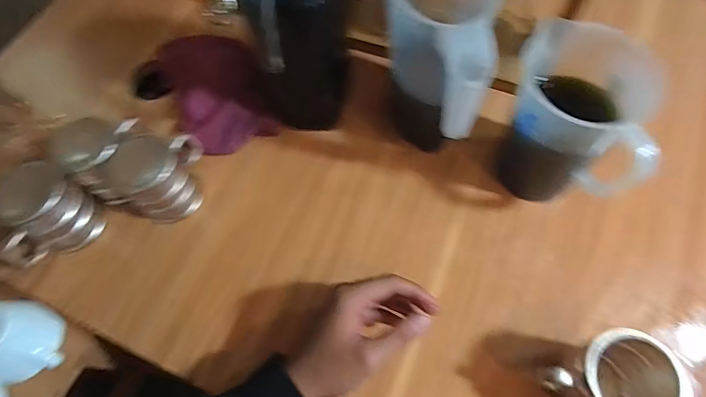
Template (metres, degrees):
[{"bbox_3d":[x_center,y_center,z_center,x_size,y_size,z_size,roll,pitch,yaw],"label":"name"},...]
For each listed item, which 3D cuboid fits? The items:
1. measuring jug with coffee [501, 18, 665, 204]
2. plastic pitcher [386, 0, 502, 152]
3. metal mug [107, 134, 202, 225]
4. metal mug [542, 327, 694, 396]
[{"bbox_3d":[0.225,-0.069,0.453,0.141,0.173,0.093,39,72,19],"label":"measuring jug with coffee"},{"bbox_3d":[0.086,-0.141,0.473,0.096,0.218,0.173,3,65,5],"label":"plastic pitcher"},{"bbox_3d":[-0.227,-0.033,0.511,0.104,0.088,0.094,-31,67,-12],"label":"metal mug"},{"bbox_3d":[0.227,0.162,0.380,0.072,0.088,0.075,-1,64,3],"label":"metal mug"}]

